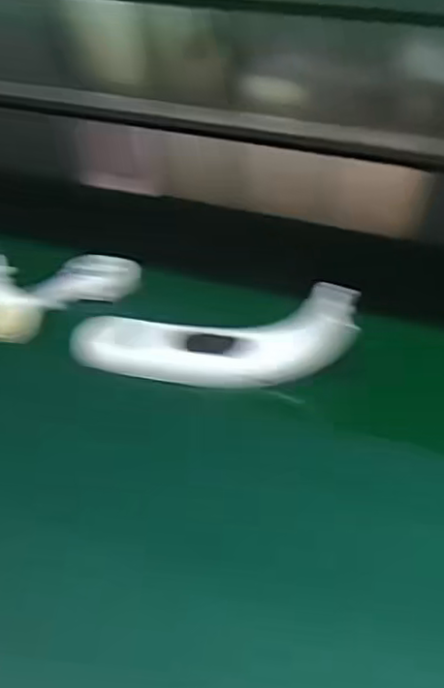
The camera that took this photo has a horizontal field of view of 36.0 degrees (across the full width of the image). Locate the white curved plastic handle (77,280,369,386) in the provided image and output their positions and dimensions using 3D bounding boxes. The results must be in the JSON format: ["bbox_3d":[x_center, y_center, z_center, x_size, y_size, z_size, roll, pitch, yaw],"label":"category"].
[{"bbox_3d":[-0.007,-0.006,0.514,0.207,0.060,0.050,2,42,5],"label":"white curved plastic handle"}]

